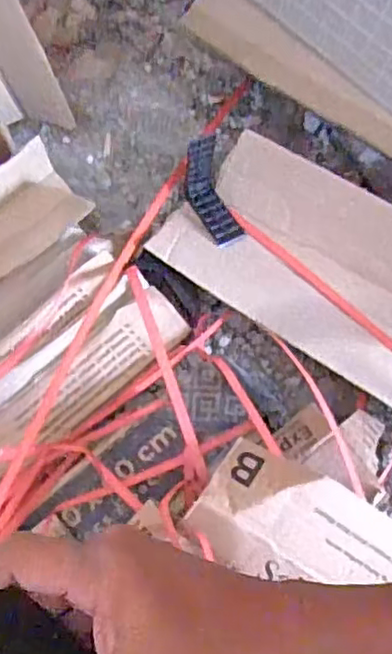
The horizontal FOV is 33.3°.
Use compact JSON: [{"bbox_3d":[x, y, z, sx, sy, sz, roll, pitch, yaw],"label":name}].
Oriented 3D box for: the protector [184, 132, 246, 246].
[{"bbox_3d":[0.012,-0.123,0.600,0.036,0.023,0.095,-20,105,-6],"label":"protector"}]

